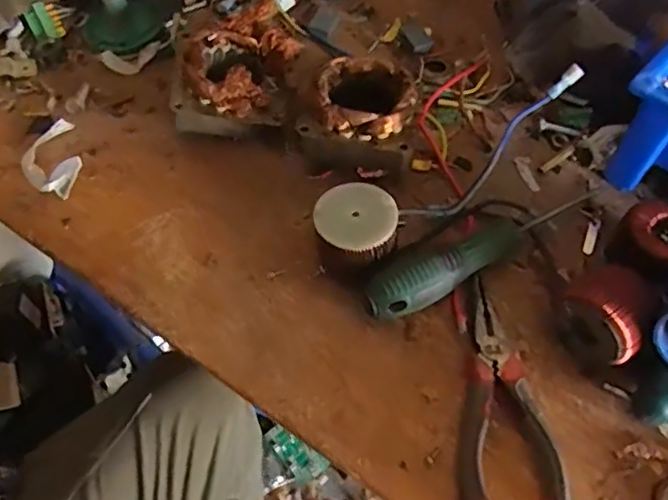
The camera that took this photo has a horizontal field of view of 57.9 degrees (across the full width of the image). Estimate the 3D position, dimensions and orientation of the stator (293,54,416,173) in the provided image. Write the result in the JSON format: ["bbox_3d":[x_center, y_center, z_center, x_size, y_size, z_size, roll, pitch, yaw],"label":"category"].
[{"bbox_3d":[0.019,-0.096,0.435,0.074,0.057,0.071,1,57,-1],"label":"stator"}]

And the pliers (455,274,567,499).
[{"bbox_3d":[0.095,0.082,0.348,0.054,0.016,0.146,2,57,0],"label":"pliers"}]

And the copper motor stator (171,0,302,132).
[{"bbox_3d":[-0.072,-0.133,0.456,0.089,0.058,0.098,-1,57,-2],"label":"copper motor stator"}]

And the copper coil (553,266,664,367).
[{"bbox_3d":[0.159,0.040,0.357,0.041,0.052,0.049,-26,61,-17],"label":"copper coil"}]

